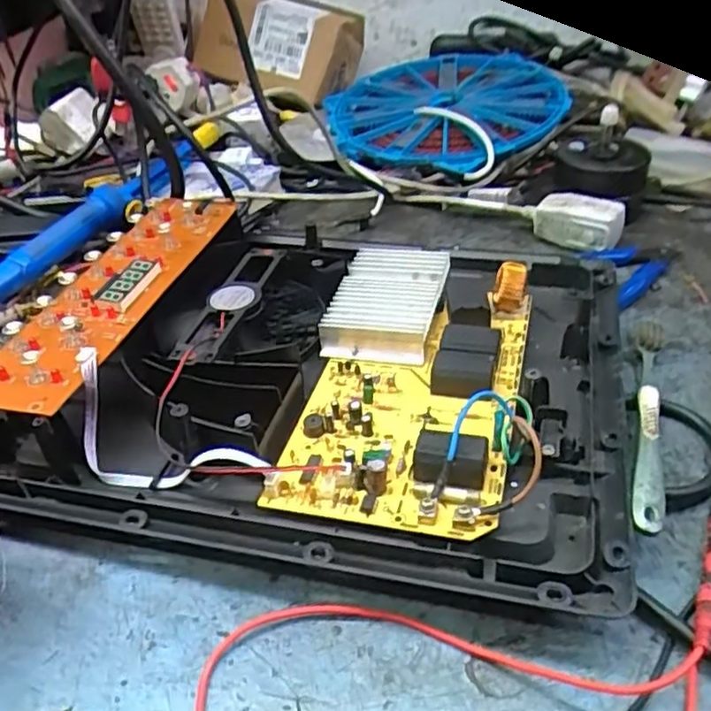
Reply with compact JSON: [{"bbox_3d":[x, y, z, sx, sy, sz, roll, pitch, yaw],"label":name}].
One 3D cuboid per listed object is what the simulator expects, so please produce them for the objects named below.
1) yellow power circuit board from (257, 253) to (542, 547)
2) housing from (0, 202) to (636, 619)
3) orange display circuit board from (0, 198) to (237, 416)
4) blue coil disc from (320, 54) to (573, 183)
[{"bbox_3d":[0.040,0.004,0.414,0.138,0.033,0.241,6,40,10],"label":"yellow power circuit board"},{"bbox_3d":[-0.022,-0.005,0.437,0.372,0.054,0.306,9,40,14],"label":"housing"},{"bbox_3d":[-0.163,-0.047,0.455,0.069,0.017,0.241,8,40,13],"label":"orange display circuit board"},{"bbox_3d":[0.085,-0.248,0.682,0.205,0.026,0.212,-6,48,7],"label":"blue coil disc"}]

